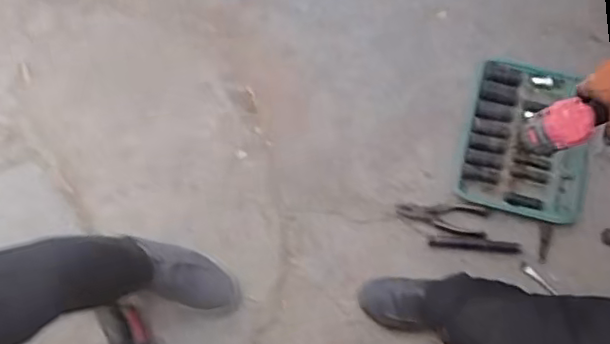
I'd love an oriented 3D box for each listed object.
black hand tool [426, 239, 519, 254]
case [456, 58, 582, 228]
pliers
[{"bbox_3d":[0.342,0.150,1.269,0.177,0.010,0.018,5,75,1],"label":"black hand tool"},{"bbox_3d":[0.459,-0.067,1.313,0.255,0.042,0.322,12,77,5],"label":"case"},{"bbox_3d":[0.279,0.097,1.286,0.178,0.008,0.064,7,76,4],"label":"pliers"}]

